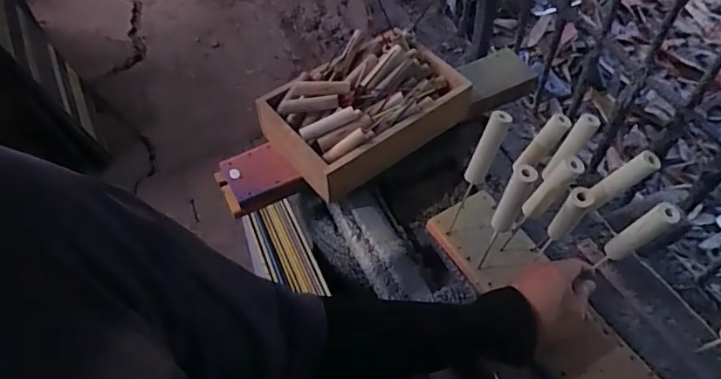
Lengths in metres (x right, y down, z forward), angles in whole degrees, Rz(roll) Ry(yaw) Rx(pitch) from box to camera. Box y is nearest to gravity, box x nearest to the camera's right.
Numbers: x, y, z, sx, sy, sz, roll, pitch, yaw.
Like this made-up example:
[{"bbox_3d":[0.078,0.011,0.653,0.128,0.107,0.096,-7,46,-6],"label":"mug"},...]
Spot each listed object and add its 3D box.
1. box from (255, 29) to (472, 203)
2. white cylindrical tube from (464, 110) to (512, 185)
[{"bbox_3d":[0.007,-0.123,0.797,0.283,0.106,0.174,-34,59,-18],"label":"box"},{"bbox_3d":[0.129,-0.042,0.528,0.018,0.086,0.019,38,43,26],"label":"white cylindrical tube"}]

